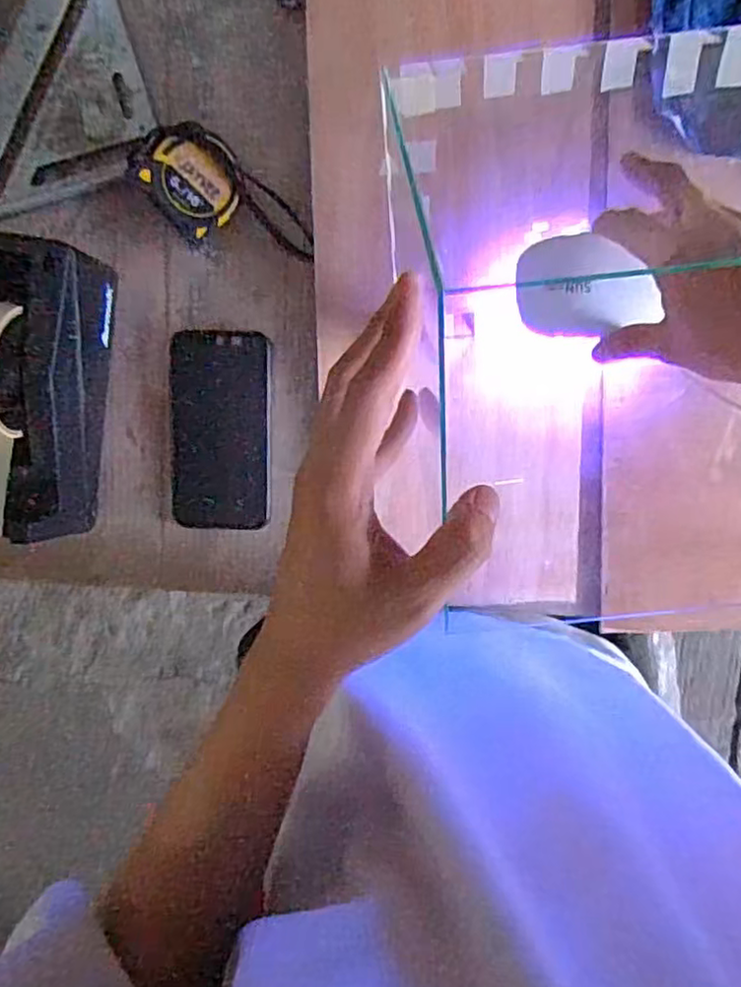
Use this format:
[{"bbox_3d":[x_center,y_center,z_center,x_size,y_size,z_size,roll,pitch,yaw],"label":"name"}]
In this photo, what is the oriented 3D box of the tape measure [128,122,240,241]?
[{"bbox_3d":[-0.124,-0.221,0.468,0.060,0.042,0.067,-35,97,7],"label":"tape measure"}]

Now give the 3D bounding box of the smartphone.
[{"bbox_3d":[-0.116,-0.048,0.527,0.077,0.007,0.152,2,100,1],"label":"smartphone"}]

